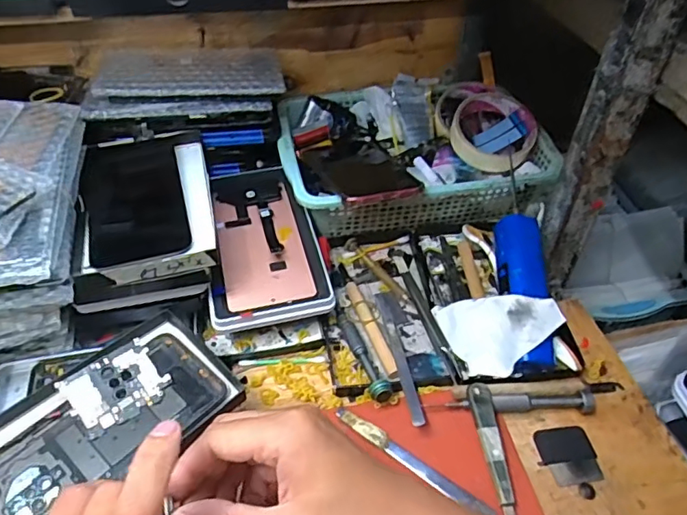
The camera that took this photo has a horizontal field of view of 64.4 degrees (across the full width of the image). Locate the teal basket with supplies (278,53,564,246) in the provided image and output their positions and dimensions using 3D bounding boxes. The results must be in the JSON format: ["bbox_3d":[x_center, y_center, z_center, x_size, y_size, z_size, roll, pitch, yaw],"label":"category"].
[{"bbox_3d":[0.069,-0.108,0.581,0.266,0.081,0.199,-9,49,-12],"label":"teal basket with supplies"}]

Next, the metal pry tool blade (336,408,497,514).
[{"bbox_3d":[0.048,0.146,0.390,0.127,0.005,0.012,29,52,22],"label":"metal pry tool blade"}]

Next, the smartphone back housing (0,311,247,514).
[{"bbox_3d":[-0.164,0.113,0.366,0.096,0.017,0.177,36,55,26],"label":"smartphone back housing"}]

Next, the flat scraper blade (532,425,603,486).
[{"bbox_3d":[0.165,0.144,0.398,0.041,0.004,0.043,-2,48,-6],"label":"flat scraper blade"}]

